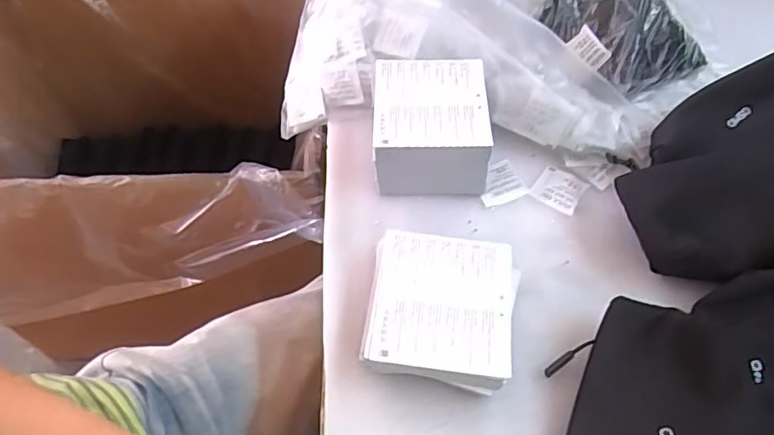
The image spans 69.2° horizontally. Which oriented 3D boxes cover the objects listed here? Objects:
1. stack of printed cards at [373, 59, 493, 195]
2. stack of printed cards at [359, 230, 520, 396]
[{"bbox_3d":[0.033,-0.076,0.467,0.090,0.064,0.102,1,55,-2],"label":"stack of printed cards"},{"bbox_3d":[0.036,0.064,0.391,0.096,0.031,0.101,7,55,2],"label":"stack of printed cards"}]

